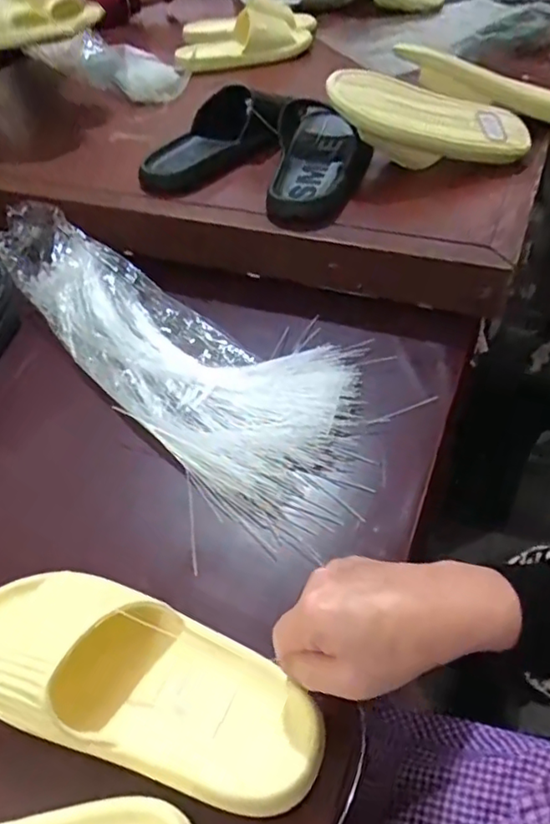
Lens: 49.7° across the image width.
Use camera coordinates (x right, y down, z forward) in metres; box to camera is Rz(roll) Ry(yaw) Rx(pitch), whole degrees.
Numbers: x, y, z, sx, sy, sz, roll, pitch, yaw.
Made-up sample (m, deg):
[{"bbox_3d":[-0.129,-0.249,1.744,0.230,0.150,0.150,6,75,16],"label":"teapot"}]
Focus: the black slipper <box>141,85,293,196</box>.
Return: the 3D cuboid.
[{"bbox_3d":[-0.081,-0.353,0.752,0.188,0.080,0.106,-9,45,-5],"label":"black slipper"}]

